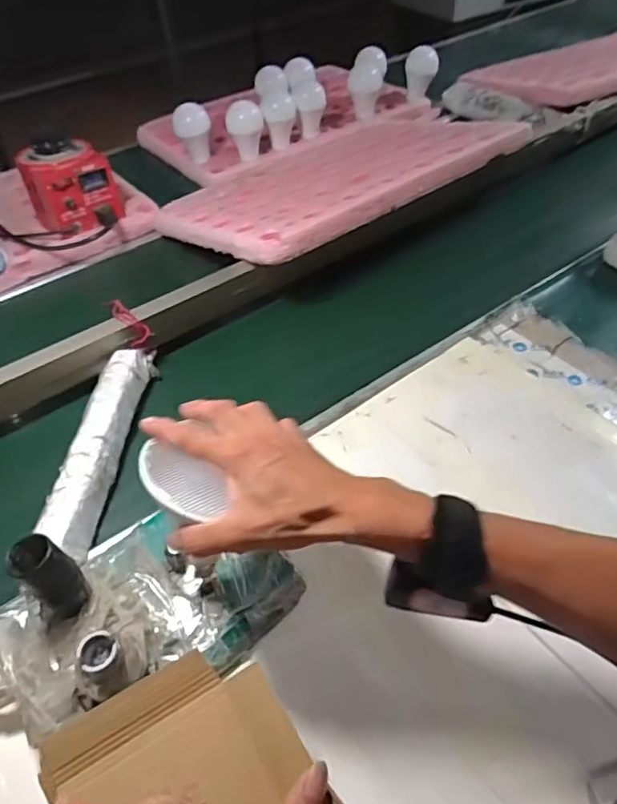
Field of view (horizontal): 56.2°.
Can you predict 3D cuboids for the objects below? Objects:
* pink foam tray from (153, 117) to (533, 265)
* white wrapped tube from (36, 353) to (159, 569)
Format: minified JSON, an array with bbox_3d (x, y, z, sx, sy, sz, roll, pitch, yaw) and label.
[{"bbox_3d":[0.048,-0.366,0.935,0.517,0.035,0.348,-31,40,-22],"label":"pink foam tray"},{"bbox_3d":[-0.229,0.038,0.633,0.052,0.041,0.293,1,47,5],"label":"white wrapped tube"}]

